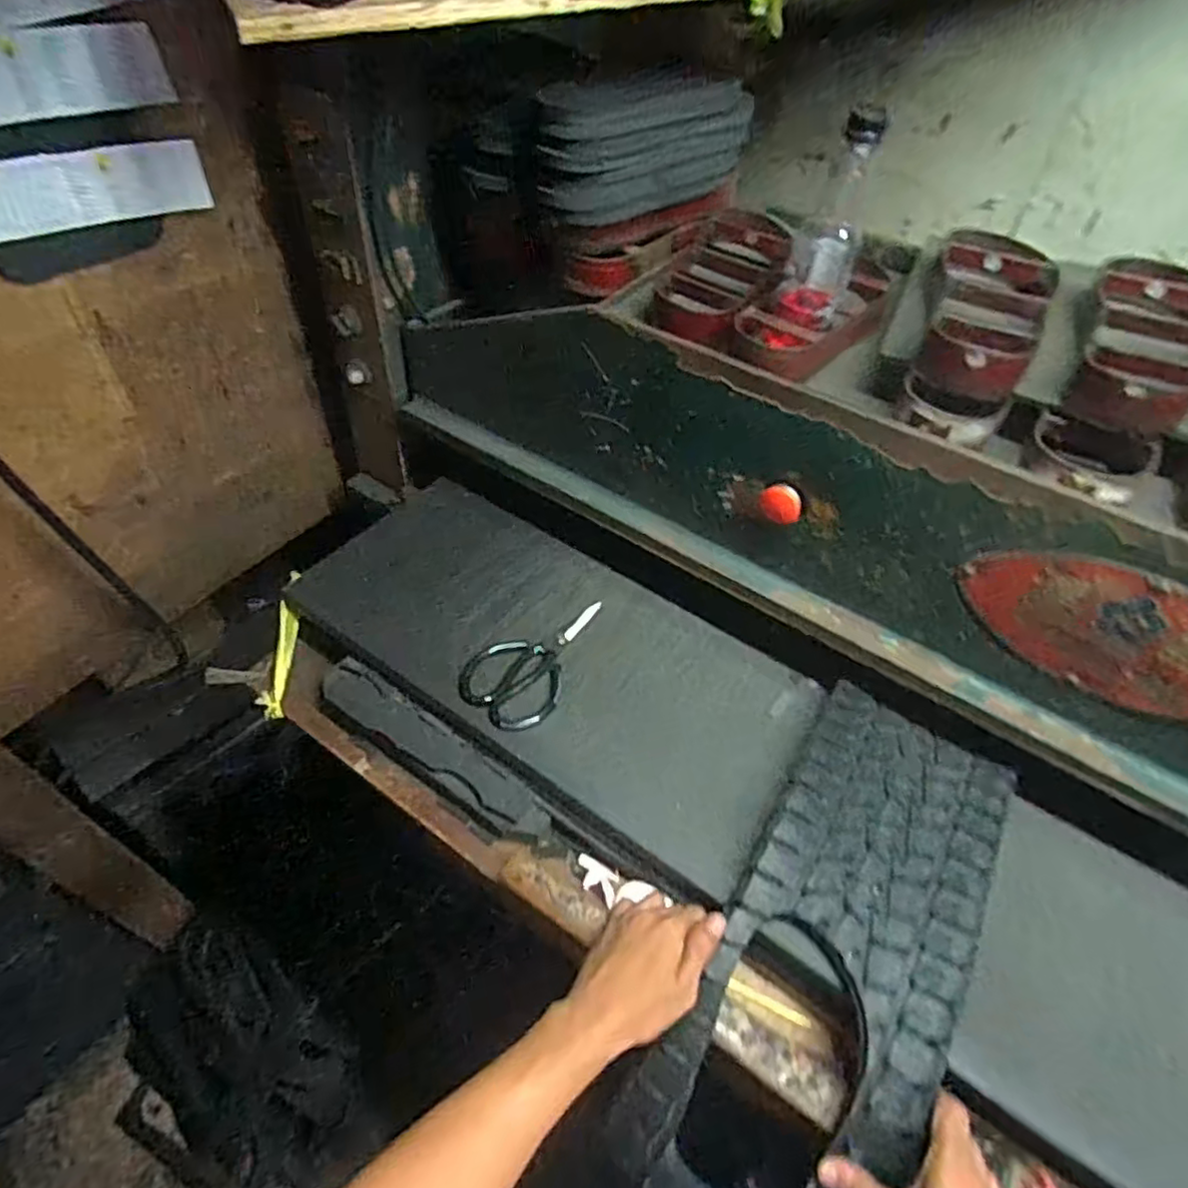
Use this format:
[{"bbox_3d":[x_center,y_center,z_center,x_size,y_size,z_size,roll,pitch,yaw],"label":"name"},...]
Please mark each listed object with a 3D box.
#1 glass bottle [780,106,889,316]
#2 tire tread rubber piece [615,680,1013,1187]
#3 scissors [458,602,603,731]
[{"bbox_3d":[0.207,-0.327,0.587,0.058,0.158,0.048,19,48,13],"label":"glass bottle"},{"bbox_3d":[0.212,0.279,0.566,0.186,0.047,0.436,27,61,19],"label":"tire tread rubber piece"},{"bbox_3d":[-0.074,0.065,0.752,0.112,0.008,0.190,19,48,13],"label":"scissors"}]

